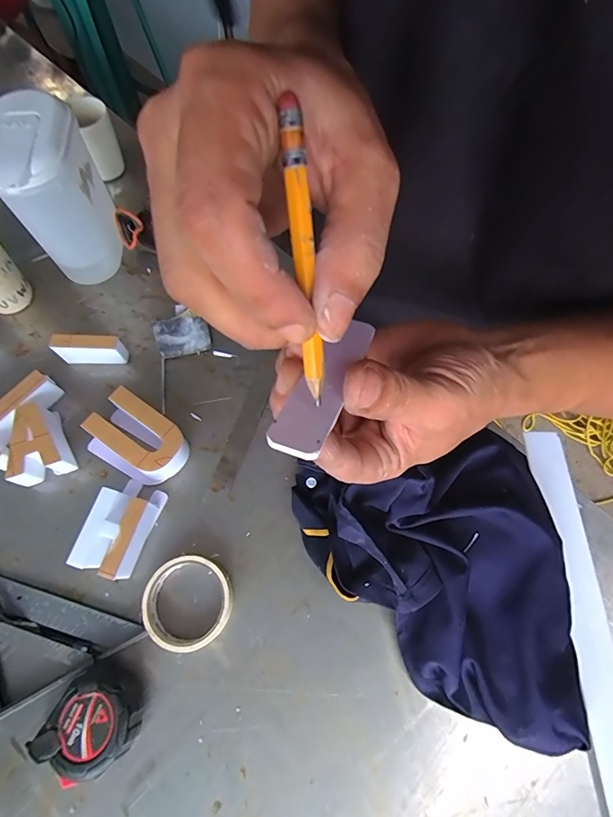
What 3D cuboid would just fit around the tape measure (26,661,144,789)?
[{"bbox_3d":[-0.203,0.300,0.393,0.078,0.041,0.093,38,74,13],"label":"tape measure"}]

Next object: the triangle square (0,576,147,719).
[{"bbox_3d":[-0.302,0.251,0.423,0.227,0.015,0.123,17,70,7],"label":"triangle square"}]

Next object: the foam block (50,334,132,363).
[{"bbox_3d":[-0.280,-0.076,0.536,0.085,0.046,0.022,0,69,0],"label":"foam block"}]

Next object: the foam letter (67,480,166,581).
[{"bbox_3d":[-0.206,0.129,0.453,0.057,0.048,0.098,18,70,7],"label":"foam letter"}]

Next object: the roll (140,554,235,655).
[{"bbox_3d":[-0.125,0.205,0.438,0.088,0.025,0.089,0,69,0],"label":"roll"}]

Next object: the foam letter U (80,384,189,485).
[{"bbox_3d":[-0.202,0.038,0.488,0.116,0.050,0.081,33,72,12],"label":"foam letter U"}]

